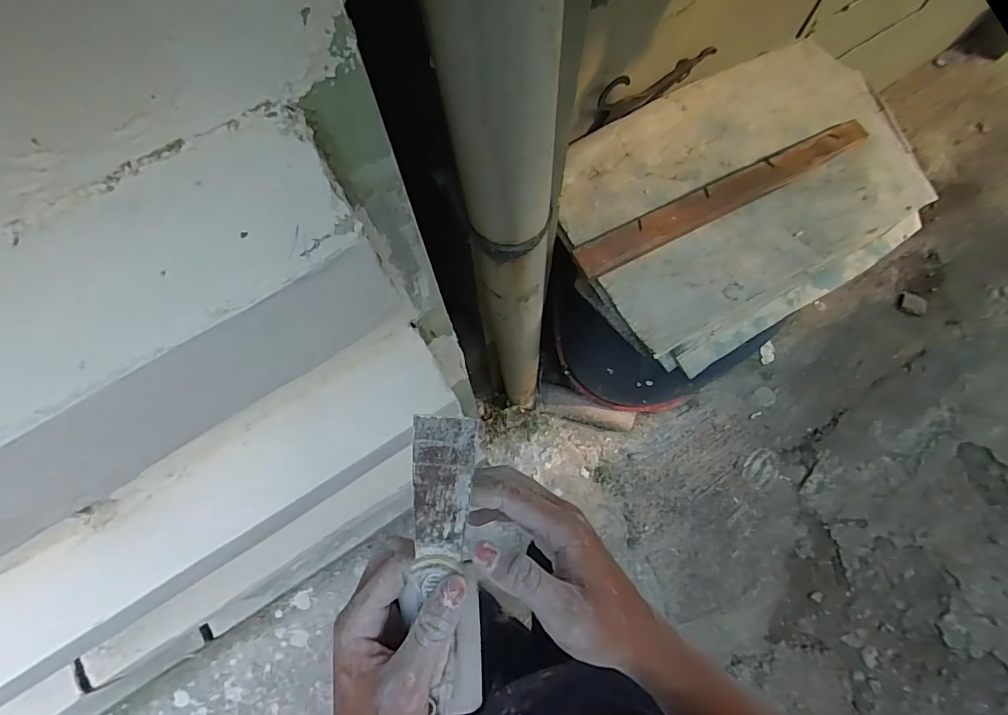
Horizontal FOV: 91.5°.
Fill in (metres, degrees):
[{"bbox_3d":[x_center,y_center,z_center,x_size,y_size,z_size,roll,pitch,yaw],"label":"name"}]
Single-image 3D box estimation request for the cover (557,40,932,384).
[{"bbox_3d":[0.379,-0.269,0.810,0.580,0.059,0.422,-30,74,-8],"label":"cover"}]

